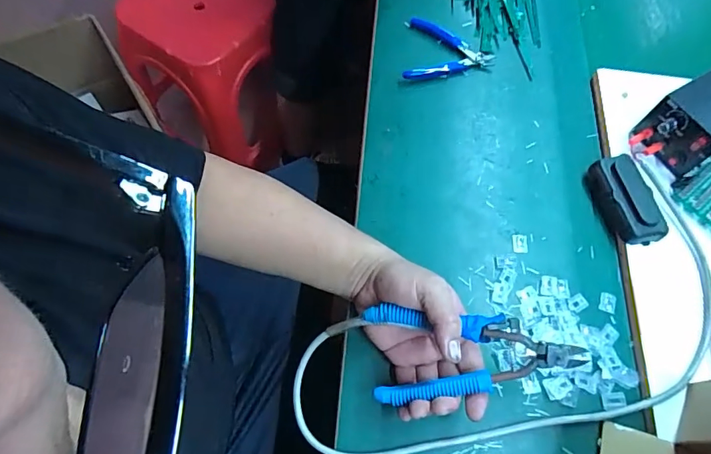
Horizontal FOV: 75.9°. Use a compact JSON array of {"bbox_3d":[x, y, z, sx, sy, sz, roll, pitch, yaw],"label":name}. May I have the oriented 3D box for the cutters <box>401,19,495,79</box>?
[{"bbox_3d":[0.130,-0.237,0.627,0.117,0.011,0.109,10,64,2],"label":"cutters"}]

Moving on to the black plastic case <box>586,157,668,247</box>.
[{"bbox_3d":[0.312,-0.030,0.526,0.052,0.033,0.104,-11,65,-8],"label":"black plastic case"}]

